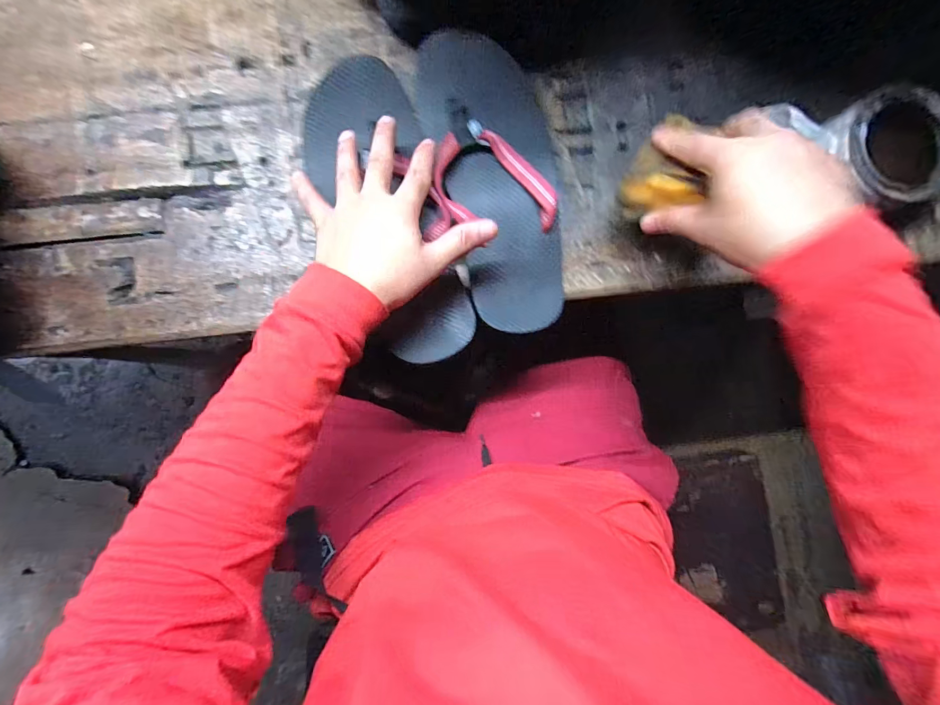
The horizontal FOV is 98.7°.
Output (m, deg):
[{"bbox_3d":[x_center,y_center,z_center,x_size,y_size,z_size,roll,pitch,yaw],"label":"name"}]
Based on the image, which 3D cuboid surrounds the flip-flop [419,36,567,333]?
[{"bbox_3d":[0.028,-0.157,0.372,0.113,0.040,0.270,-11,92,-4],"label":"flip-flop"}]

